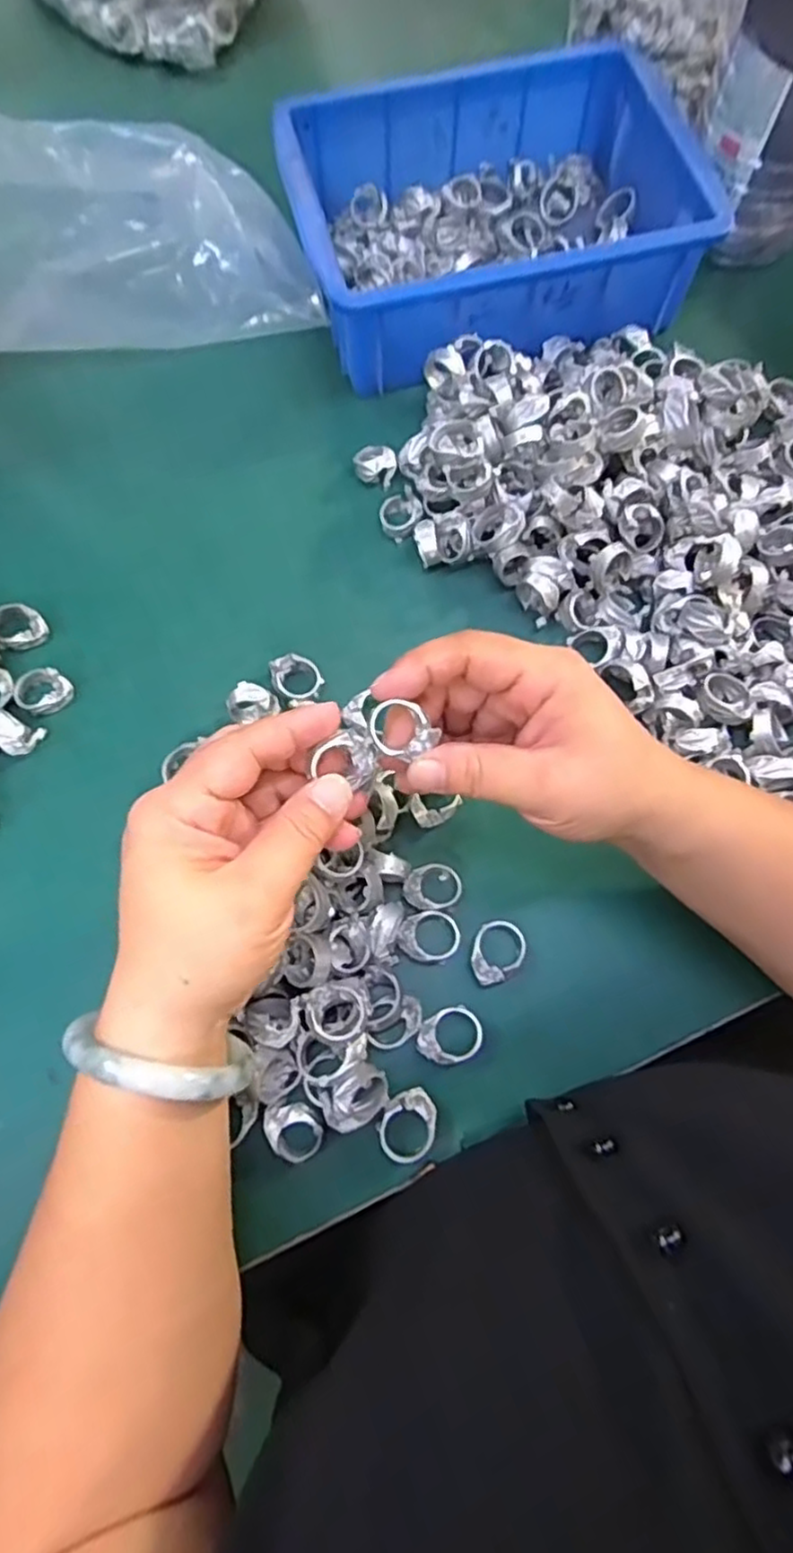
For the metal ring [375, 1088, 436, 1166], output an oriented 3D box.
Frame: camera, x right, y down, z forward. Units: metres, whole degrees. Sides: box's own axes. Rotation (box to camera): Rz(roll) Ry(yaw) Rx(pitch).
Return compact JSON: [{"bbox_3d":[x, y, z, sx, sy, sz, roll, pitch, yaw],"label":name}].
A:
[{"bbox_3d":[0.006,0.158,0.310,0.027,0.012,0.028,0,72,-1],"label":"metal ring"}]

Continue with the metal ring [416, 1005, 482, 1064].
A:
[{"bbox_3d":[0.025,0.122,0.324,0.030,0.015,0.024,-22,74,-8],"label":"metal ring"}]

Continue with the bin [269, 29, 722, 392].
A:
[{"bbox_3d":[0.061,-0.357,0.448,0.242,0.075,0.176,-16,72,-5],"label":"bin"}]

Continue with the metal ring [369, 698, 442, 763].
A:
[{"bbox_3d":[0.002,-0.017,0.265,0.021,0.012,0.022,-1,71,2],"label":"metal ring"}]

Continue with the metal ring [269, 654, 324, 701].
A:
[{"bbox_3d":[-0.055,-0.054,0.379,0.026,0.008,0.029,-35,81,-17],"label":"metal ring"}]

